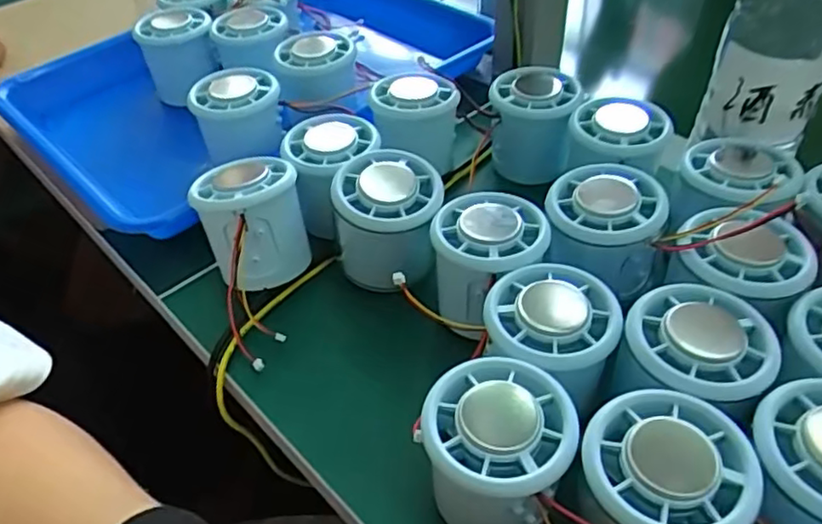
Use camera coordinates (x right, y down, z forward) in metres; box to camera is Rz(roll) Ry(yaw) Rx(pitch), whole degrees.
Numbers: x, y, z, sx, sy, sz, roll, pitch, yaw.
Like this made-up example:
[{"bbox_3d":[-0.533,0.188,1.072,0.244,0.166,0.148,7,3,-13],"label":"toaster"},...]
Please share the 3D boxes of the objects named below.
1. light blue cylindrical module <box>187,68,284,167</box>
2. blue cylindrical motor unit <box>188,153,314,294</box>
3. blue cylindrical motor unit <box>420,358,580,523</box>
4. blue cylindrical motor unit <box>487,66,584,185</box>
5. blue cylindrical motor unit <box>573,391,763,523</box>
[{"bbox_3d":[-0.110,-0.093,0.423,0.054,0.052,0.051,12,46,17],"label":"light blue cylindrical module"},{"bbox_3d":[-0.087,-0.024,0.353,0.050,0.067,0.053,-2,43,2],"label":"blue cylindrical motor unit"},{"bbox_3d":[0.034,0.075,0.254,0.054,0.052,0.052,-2,43,2],"label":"blue cylindrical motor unit"},{"bbox_3d":[0.078,-0.087,0.419,0.052,0.061,0.056,-2,43,2],"label":"blue cylindrical motor unit"},{"bbox_3d":[0.088,0.088,0.239,0.053,0.058,0.057,-2,43,2],"label":"blue cylindrical motor unit"}]

